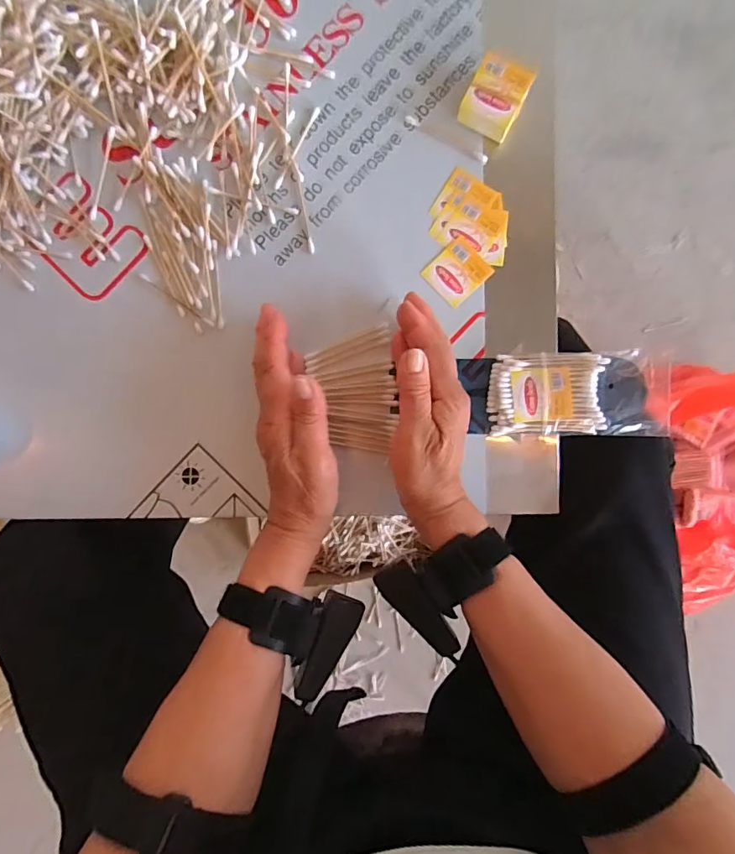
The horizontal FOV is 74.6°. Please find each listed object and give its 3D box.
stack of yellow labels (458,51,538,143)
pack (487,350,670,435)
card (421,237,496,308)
[{"bbox_3d":[0.097,-0.248,0.370,0.041,0.027,0.050,27,91,1],"label":"stack of yellow labels"},{"bbox_3d":[0.163,-0.026,0.375,0.131,0.018,0.063,0,90,2],"label":"pack"},{"bbox_3d":[0.071,-0.123,0.383,0.044,0.004,0.040,-44,89,1],"label":"card"}]

